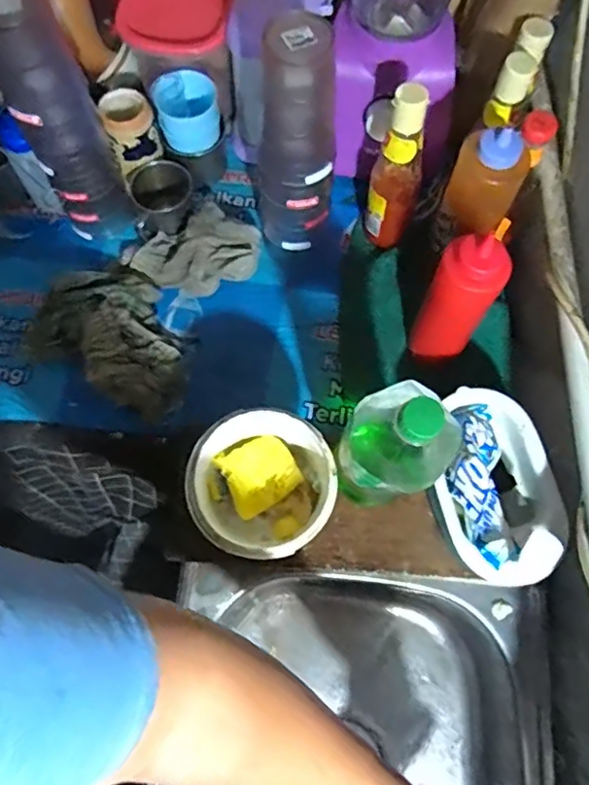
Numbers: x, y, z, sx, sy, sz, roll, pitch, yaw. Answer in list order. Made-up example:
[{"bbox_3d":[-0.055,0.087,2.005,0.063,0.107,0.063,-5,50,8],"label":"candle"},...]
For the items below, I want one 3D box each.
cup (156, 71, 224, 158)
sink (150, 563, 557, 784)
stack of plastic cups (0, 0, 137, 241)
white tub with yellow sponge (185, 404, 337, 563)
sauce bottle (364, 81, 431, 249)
[{"bbox_3d":[-0.131,-0.348,0.733,0.076,0.072,0.062,-12,70,-6],"label":"cup"},{"bbox_3d":[0.052,0.435,0.626,0.388,0.155,0.449,5,69,0],"label":"sink"},{"bbox_3d":[-0.247,-0.287,0.616,0.082,0.324,0.068,-21,72,-9],"label":"stack of plastic cups"},{"bbox_3d":[-0.029,0.102,0.593,0.135,0.143,0.127,1,70,-2],"label":"white tub with yellow sponge"},{"bbox_3d":[0.116,-0.245,0.666,0.060,0.194,0.056,17,70,4],"label":"sauce bottle"}]

